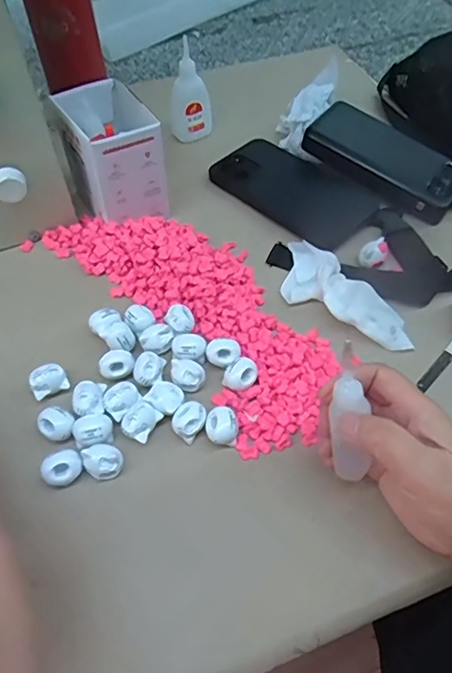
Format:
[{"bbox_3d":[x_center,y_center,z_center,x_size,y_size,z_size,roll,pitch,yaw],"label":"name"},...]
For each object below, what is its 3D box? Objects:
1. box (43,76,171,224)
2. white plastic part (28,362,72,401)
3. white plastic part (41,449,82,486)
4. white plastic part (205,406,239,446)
[{"bbox_3d":[-0.105,-0.161,0.467,0.076,0.095,0.092,-29,58,-18],"label":"box"},{"bbox_3d":[-0.129,0.032,0.374,0.025,0.019,0.018,-24,57,-15],"label":"white plastic part"},{"bbox_3d":[-0.106,0.086,0.333,0.024,0.014,0.019,-37,61,-23],"label":"white plastic part"},{"bbox_3d":[-0.003,0.062,0.351,0.022,0.015,0.022,-1,54,1],"label":"white plastic part"}]

